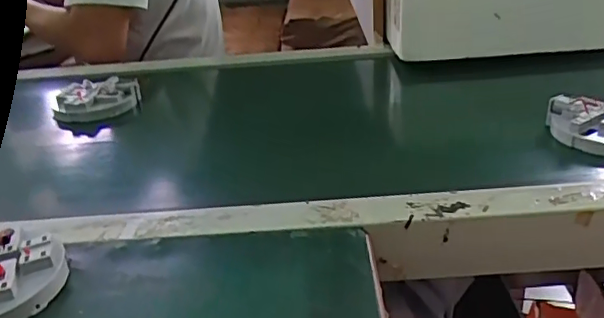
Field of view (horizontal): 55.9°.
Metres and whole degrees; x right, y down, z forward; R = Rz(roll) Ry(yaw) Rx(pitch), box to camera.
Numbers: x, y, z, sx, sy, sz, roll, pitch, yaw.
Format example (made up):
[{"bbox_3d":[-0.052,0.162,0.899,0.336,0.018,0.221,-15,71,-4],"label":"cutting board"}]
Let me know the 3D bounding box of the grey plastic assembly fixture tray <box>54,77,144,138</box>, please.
[{"bbox_3d":[-0.259,-0.069,0.722,0.093,0.047,0.077,4,33,10],"label":"grey plastic assembly fixture tray"}]

